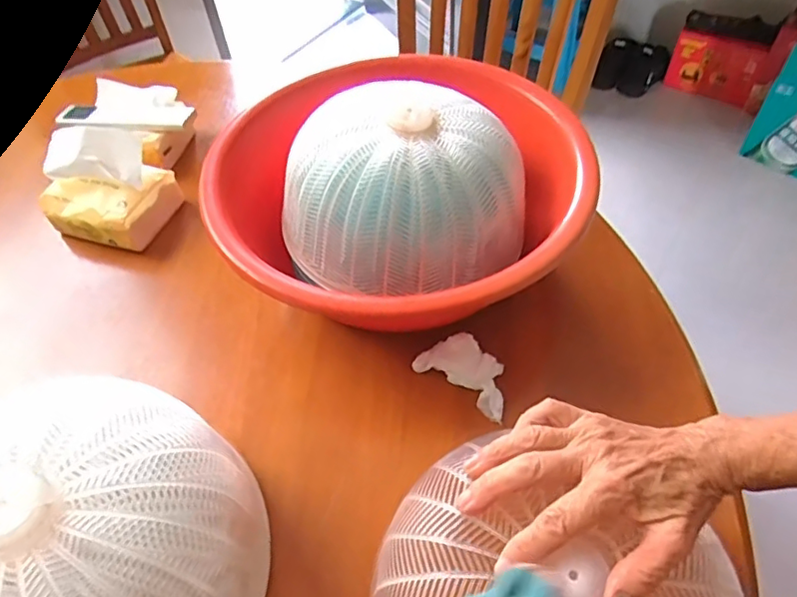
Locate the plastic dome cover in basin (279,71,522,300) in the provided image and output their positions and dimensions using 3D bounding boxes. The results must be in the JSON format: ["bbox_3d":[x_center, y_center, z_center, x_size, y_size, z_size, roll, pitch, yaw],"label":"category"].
[{"bbox_3d":[0.002,-0.111,0.541,0.226,0.108,0.202,-15,53,-8],"label":"plastic dome cover in basin"}]

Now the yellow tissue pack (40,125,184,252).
[{"bbox_3d":[-0.336,-0.130,0.652,0.130,0.093,0.095,12,54,12],"label":"yellow tissue pack"}]

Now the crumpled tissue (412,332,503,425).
[{"bbox_3d":[0.063,0.064,0.523,0.090,0.032,0.043,29,59,23],"label":"crumpled tissue"}]

